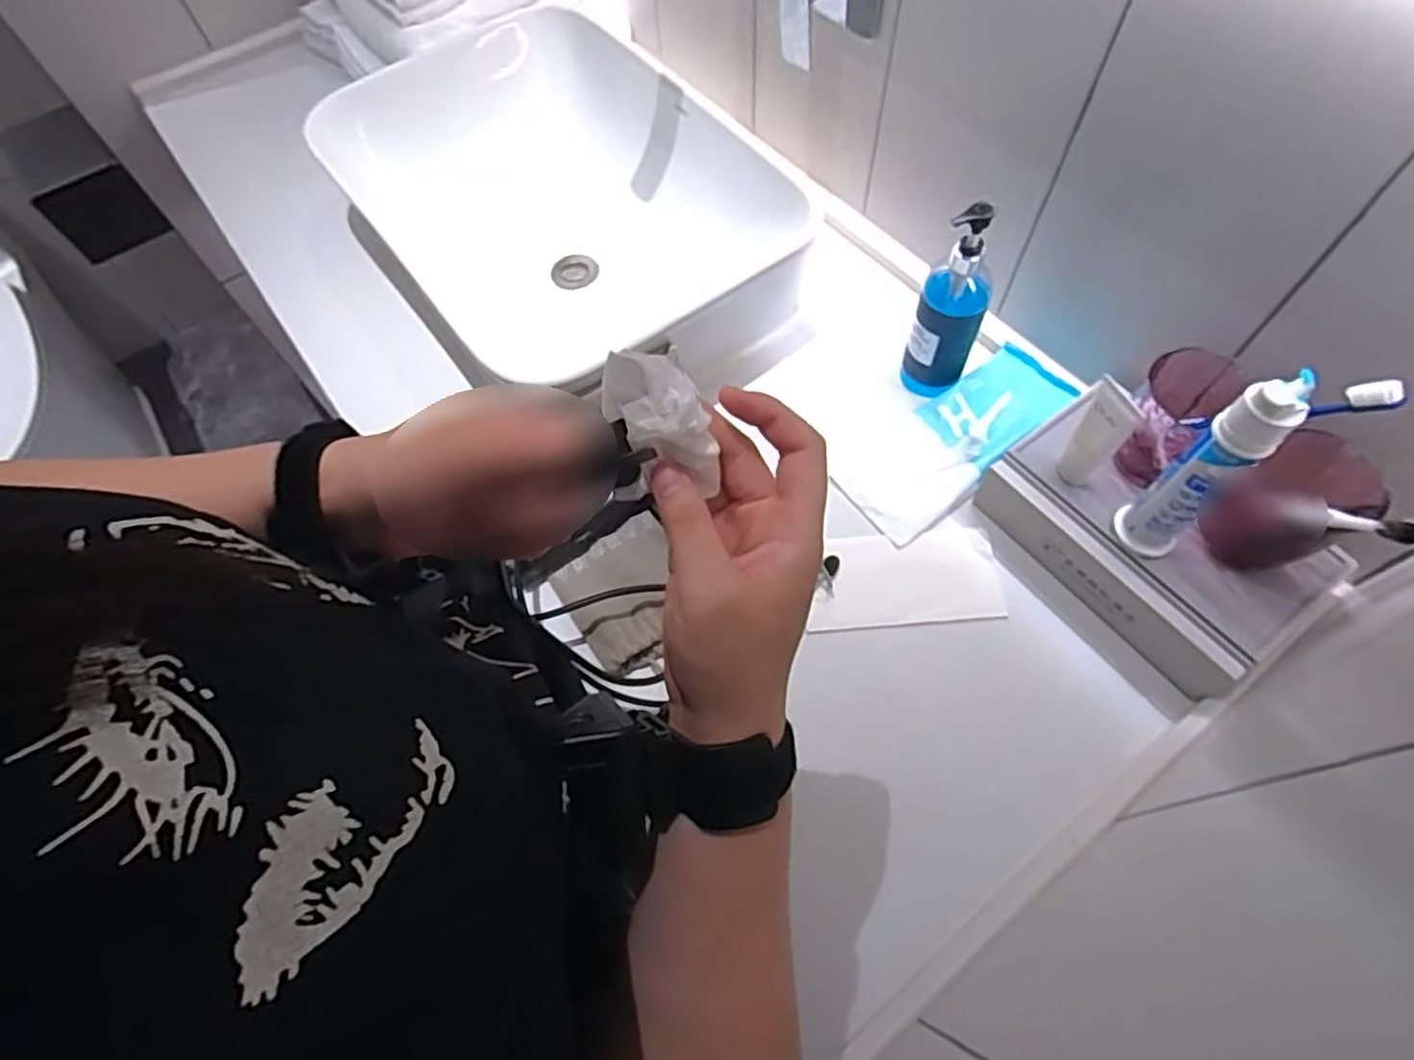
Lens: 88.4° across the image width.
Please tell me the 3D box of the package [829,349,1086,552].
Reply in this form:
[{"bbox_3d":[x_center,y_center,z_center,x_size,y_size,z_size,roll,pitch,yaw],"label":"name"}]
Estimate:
[{"bbox_3d":[0.239,-0.093,0.698,0.231,0.042,0.108,-36,64,-6],"label":"package"}]

